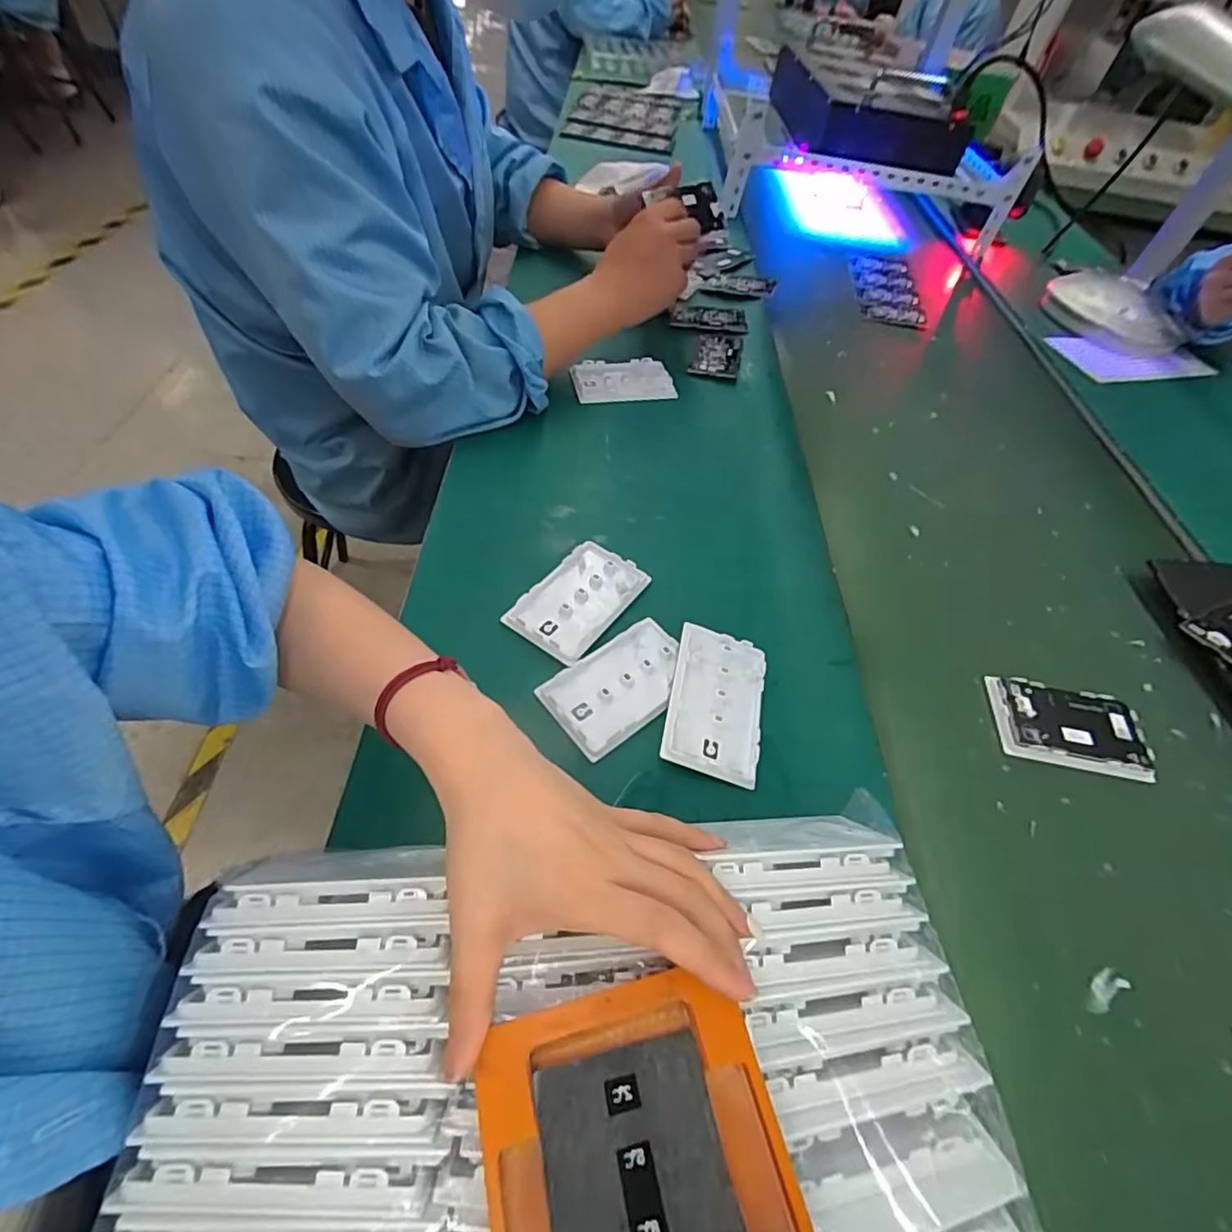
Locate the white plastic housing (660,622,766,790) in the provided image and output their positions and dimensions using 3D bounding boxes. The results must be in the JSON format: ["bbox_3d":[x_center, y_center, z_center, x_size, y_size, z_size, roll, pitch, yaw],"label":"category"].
[{"bbox_3d":[0.067,0.055,0.390,0.062,0.018,0.102,12,55,4],"label":"white plastic housing"}]

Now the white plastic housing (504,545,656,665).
[{"bbox_3d":[-0.028,-0.014,0.451,0.066,0.010,0.103,32,58,17],"label":"white plastic housing"}]

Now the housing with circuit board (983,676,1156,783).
[{"bbox_3d":[0.324,0.078,0.419,0.100,0.009,0.063,13,55,4],"label":"housing with circuit board"}]

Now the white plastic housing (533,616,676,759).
[{"bbox_3d":[0.004,0.048,0.412,0.104,0.009,0.065,-32,63,-24],"label":"white plastic housing"}]

